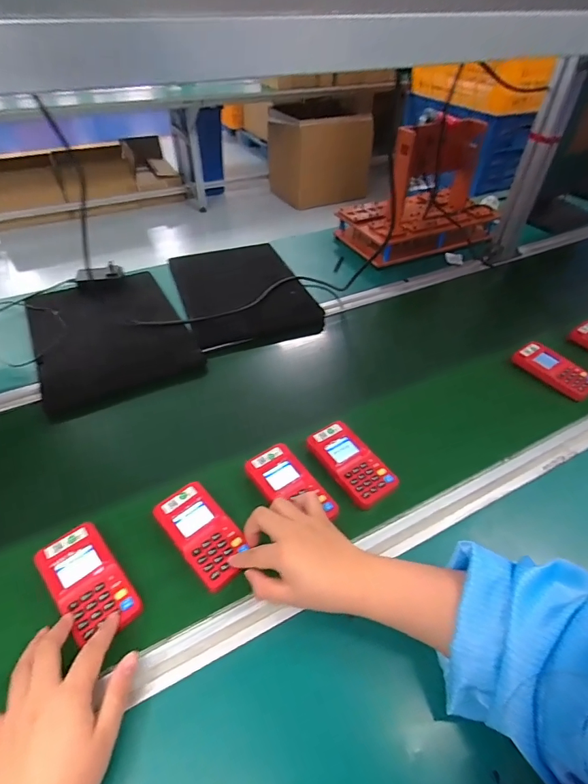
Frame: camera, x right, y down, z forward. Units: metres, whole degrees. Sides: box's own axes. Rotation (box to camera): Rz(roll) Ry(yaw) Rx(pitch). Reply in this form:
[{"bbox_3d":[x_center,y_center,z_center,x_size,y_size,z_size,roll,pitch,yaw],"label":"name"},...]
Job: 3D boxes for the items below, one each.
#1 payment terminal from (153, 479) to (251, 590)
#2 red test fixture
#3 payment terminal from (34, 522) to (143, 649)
[{"bbox_3d":[-0.102,0.157,0.473,0.062,0.018,0.121,-30,51,-33],"label":"payment terminal"},{"bbox_3d":[0.317,-0.495,1.023,0.370,0.274,0.241,-21,46,-26],"label":"red test fixture"},{"bbox_3d":[-0.213,0.193,0.430,0.062,0.017,0.120,-30,51,-33],"label":"payment terminal"}]

